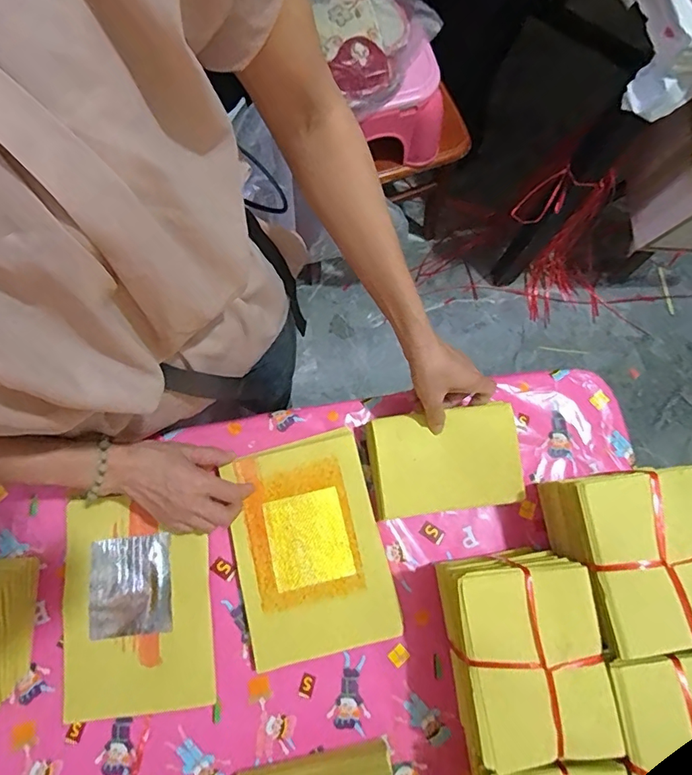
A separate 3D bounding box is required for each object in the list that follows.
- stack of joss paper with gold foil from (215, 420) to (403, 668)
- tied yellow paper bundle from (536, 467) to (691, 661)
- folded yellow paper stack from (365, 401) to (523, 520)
[{"bbox_3d":[-0.044,0.177,0.548,0.162,0.021,0.226,-12,77,-5],"label":"stack of joss paper with gold foil"},{"bbox_3d":[0.292,0.174,0.507,0.123,0.130,0.161,-8,77,-4],"label":"tied yellow paper bundle"},{"bbox_3d":[0.111,0.086,0.563,0.169,0.041,0.112,-9,81,1],"label":"folded yellow paper stack"}]

